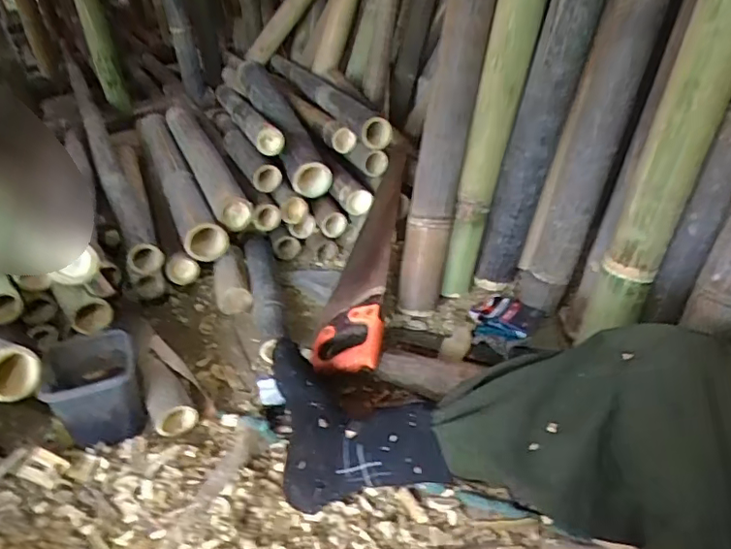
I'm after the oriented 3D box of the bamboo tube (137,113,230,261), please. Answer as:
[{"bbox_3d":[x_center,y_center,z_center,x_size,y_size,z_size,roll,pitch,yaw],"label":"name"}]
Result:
[{"bbox_3d":[-0.439,-0.244,1.241,0.073,0.062,0.749,-18,37,-19],"label":"bamboo tube"}]

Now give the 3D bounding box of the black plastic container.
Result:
[{"bbox_3d":[-0.372,0.161,0.774,0.111,0.118,0.134,-16,37,-16],"label":"black plastic container"}]

